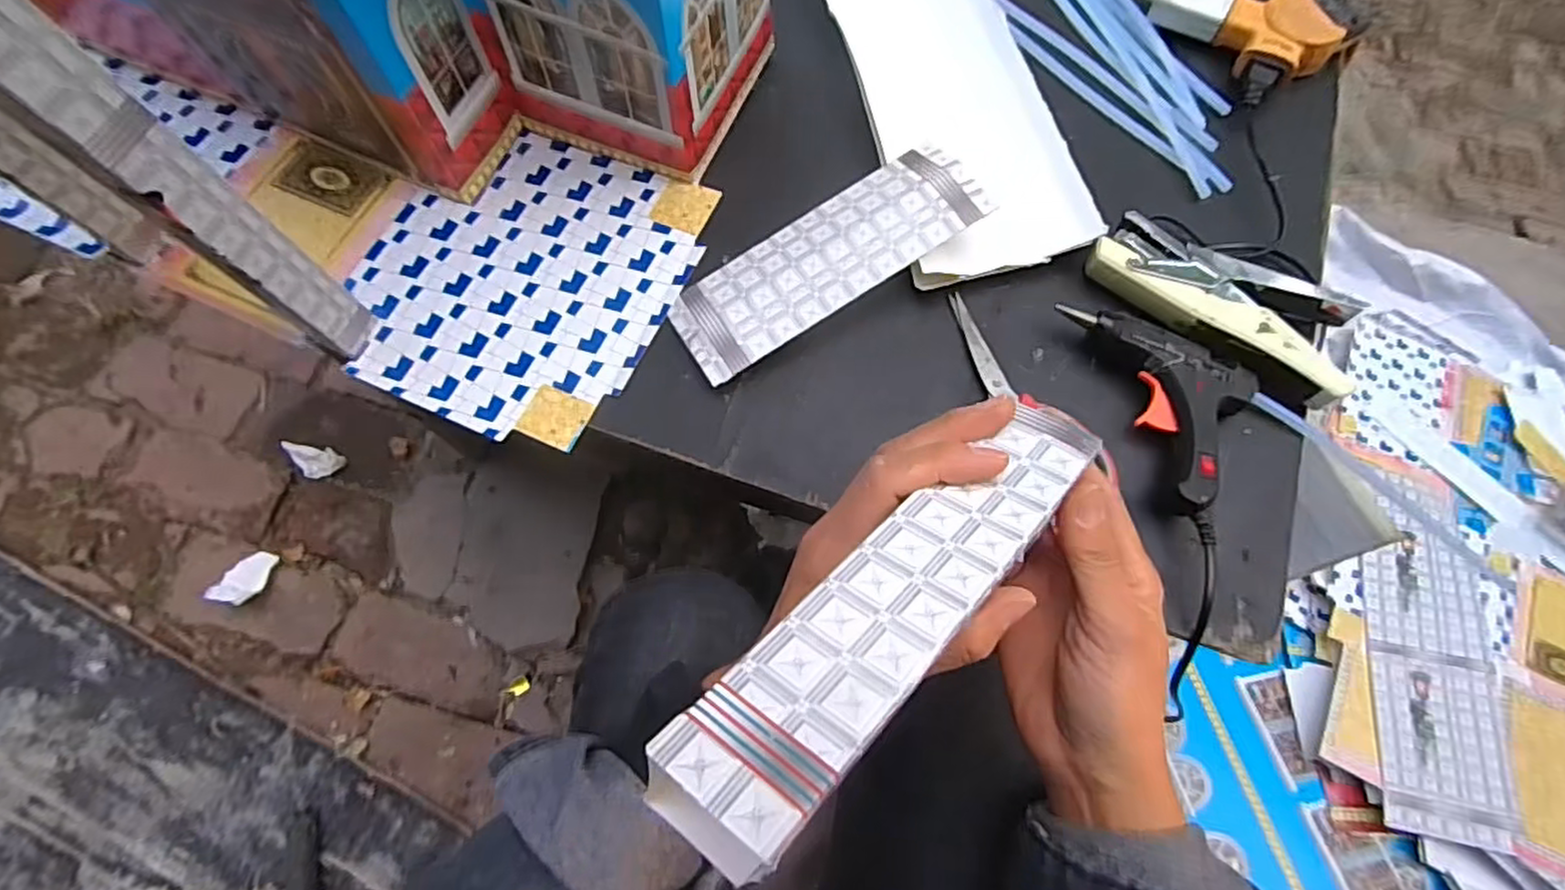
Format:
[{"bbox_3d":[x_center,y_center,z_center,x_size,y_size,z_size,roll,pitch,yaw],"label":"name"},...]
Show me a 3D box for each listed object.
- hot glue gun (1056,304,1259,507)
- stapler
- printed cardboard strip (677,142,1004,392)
[{"bbox_3d":[0.239,-0.035,0.430,0.080,0.030,0.138,-18,71,-9],"label":"hot glue gun"},{"bbox_3d":[0.278,-0.091,0.449,0.162,0.029,0.072,28,71,8],"label":"stapler"},{"bbox_3d":[0.027,-0.125,0.461,0.211,0.008,0.077,-33,65,-3],"label":"printed cardboard strip"}]

